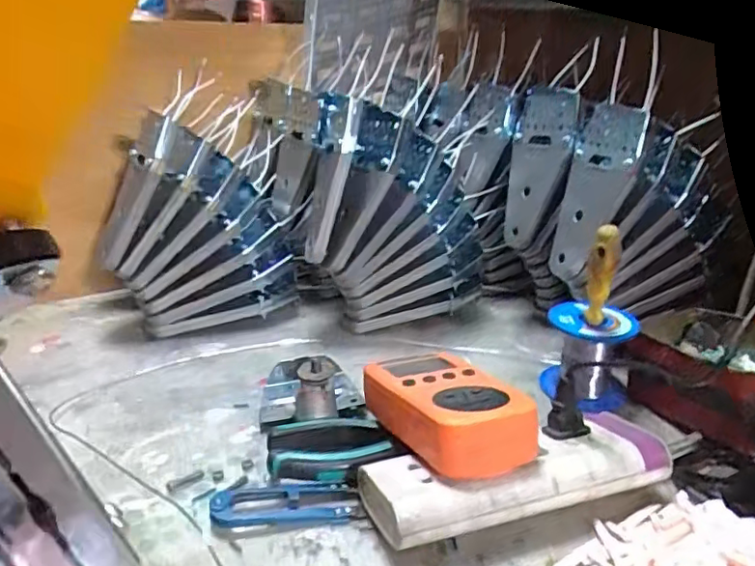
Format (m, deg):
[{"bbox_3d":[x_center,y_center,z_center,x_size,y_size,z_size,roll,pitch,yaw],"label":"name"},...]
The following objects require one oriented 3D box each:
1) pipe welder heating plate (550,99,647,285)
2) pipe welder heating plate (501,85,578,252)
[{"bbox_3d":[0.177,-0.075,0.483,0.010,0.141,0.074,11,4,-25],"label":"pipe welder heating plate"},{"bbox_3d":[0.143,-0.104,0.547,0.015,0.143,0.070,2,15,-35],"label":"pipe welder heating plate"}]

